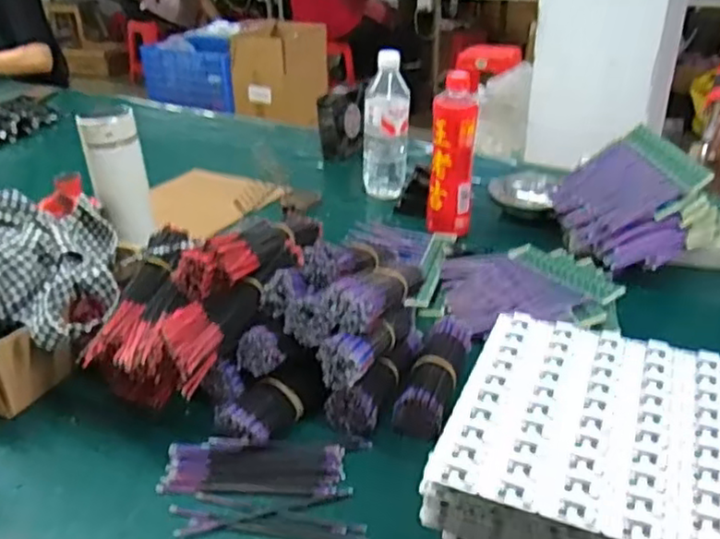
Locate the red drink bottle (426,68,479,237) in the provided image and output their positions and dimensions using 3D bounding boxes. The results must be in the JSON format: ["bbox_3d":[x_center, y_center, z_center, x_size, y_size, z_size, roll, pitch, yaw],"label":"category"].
[{"bbox_3d":[0.131,-0.159,0.927,0.063,0.204,0.055,3,31,7],"label":"red drink bottle"}]

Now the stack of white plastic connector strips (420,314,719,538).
[{"bbox_3d":[0.192,0.155,0.471,0.243,0.130,0.196,13,33,22],"label":"stack of white plastic connector strips"}]

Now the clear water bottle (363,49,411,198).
[{"bbox_3d":[0.041,-0.229,1.064,0.071,0.225,0.058,1,31,2],"label":"clear water bottle"}]

